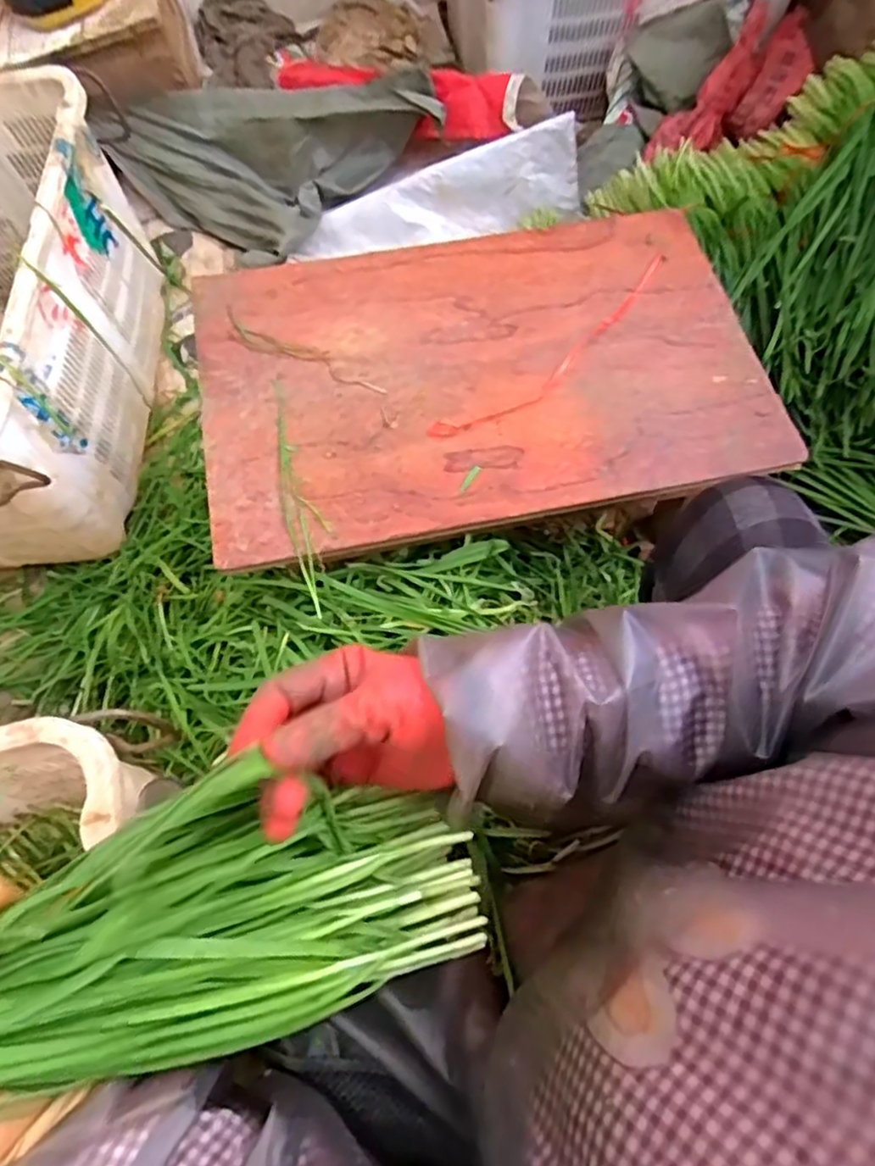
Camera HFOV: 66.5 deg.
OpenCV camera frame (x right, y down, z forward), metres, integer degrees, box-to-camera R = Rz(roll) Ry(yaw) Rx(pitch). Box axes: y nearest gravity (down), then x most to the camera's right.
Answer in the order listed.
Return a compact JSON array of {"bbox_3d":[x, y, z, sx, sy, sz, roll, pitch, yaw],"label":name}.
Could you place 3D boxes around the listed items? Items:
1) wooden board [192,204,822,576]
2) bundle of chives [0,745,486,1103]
[{"bbox_3d":[0.047,-0.246,0.728,0.585,0.013,0.395,-10,63,-6],"label":"wooden board"},{"bbox_3d":[-0.173,0.168,0.290,0.408,0.054,0.119,-11,66,-21],"label":"bundle of chives"}]

